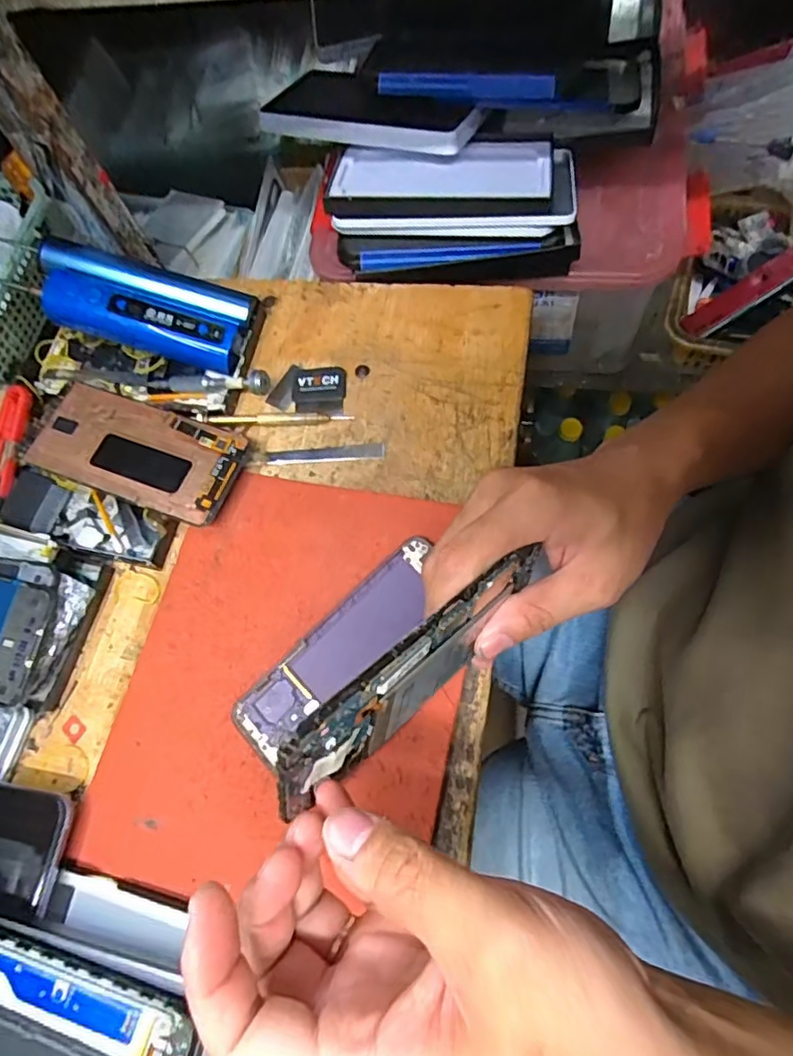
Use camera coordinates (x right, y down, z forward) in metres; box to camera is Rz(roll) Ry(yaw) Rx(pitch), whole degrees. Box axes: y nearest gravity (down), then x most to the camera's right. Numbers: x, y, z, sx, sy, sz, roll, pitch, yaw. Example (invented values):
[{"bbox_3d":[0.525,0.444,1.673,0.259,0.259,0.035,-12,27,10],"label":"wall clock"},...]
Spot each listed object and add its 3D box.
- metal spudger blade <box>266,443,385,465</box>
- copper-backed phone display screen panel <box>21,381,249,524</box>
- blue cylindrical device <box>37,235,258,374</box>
[{"bbox_3d":[-0.051,-0.053,0.421,0.085,0.008,0.012,-3,68,7],"label":"metal spudger blade"},{"bbox_3d":[-0.179,-0.054,0.407,0.143,0.011,0.070,19,71,9],"label":"copper-backed phone display screen panel"},{"bbox_3d":[-0.186,-0.167,0.438,0.150,0.039,0.074,16,70,-9],"label":"blue cylindrical device"}]

